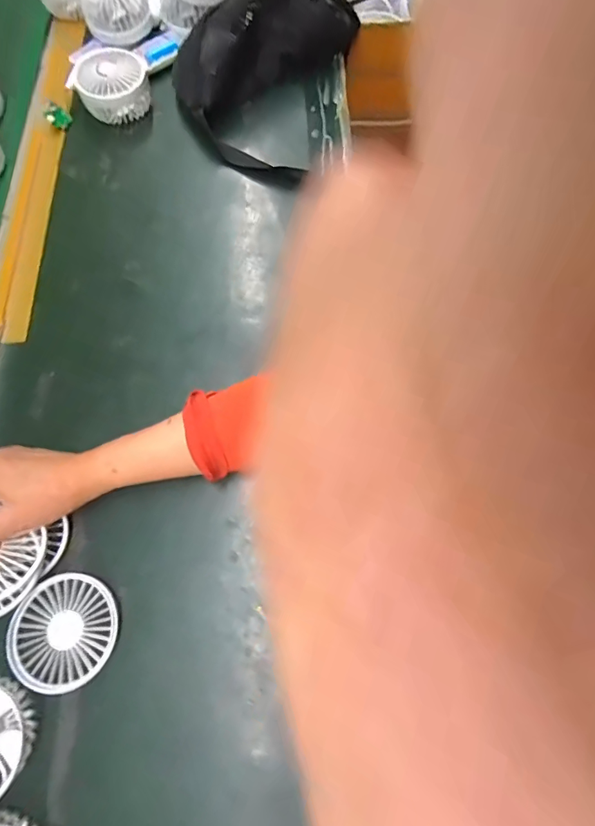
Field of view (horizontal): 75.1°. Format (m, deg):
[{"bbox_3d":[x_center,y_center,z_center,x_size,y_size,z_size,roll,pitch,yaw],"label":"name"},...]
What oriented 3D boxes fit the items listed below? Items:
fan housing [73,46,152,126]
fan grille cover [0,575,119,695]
[{"bbox_3d":[-0.236,-0.420,0.498,0.090,0.047,0.081,-21,74,-7],"label":"fan housing"},{"bbox_3d":[-0.203,0.190,0.337,0.087,0.008,0.088,42,77,10],"label":"fan grille cover"}]

